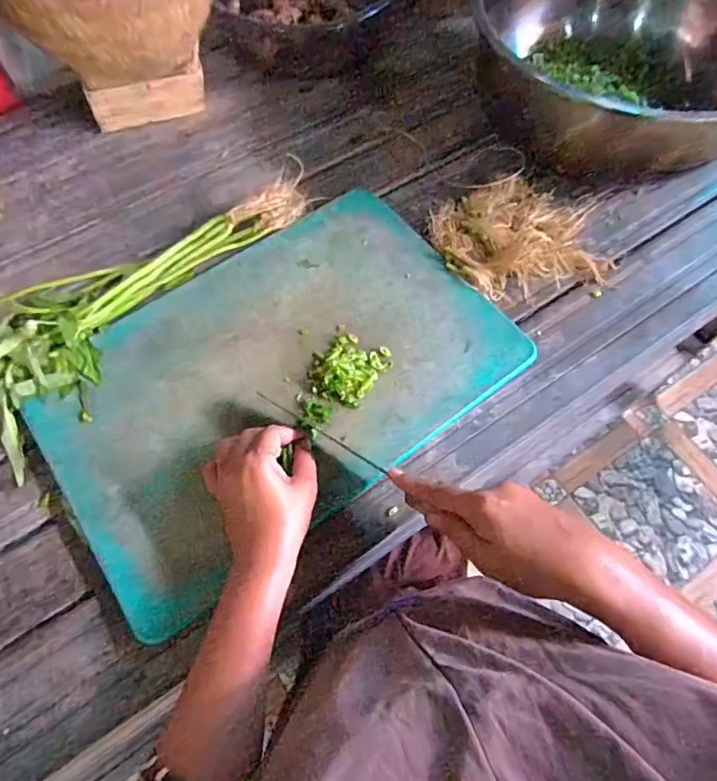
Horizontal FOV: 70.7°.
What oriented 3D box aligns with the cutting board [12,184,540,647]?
[{"bbox_3d":[-0.082,-0.021,0.506,0.438,0.017,0.298,-36,69,-15],"label":"cutting board"}]

